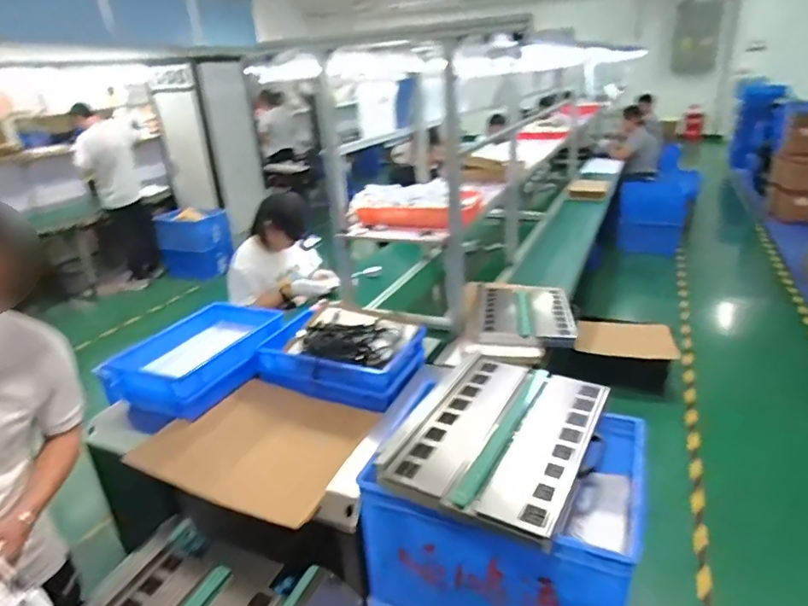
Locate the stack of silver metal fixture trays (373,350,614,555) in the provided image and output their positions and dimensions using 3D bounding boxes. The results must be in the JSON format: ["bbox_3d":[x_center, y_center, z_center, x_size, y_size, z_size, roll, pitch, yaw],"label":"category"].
[{"bbox_3d":[0.210,0.265,1.147,0.376,0.046,0.512,11,28,29],"label":"stack of silver metal fixture trays"}]

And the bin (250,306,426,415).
[{"bbox_3d":[-0.182,0.149,1.607,0.451,0.160,0.301,6,26,20],"label":"bin"}]

